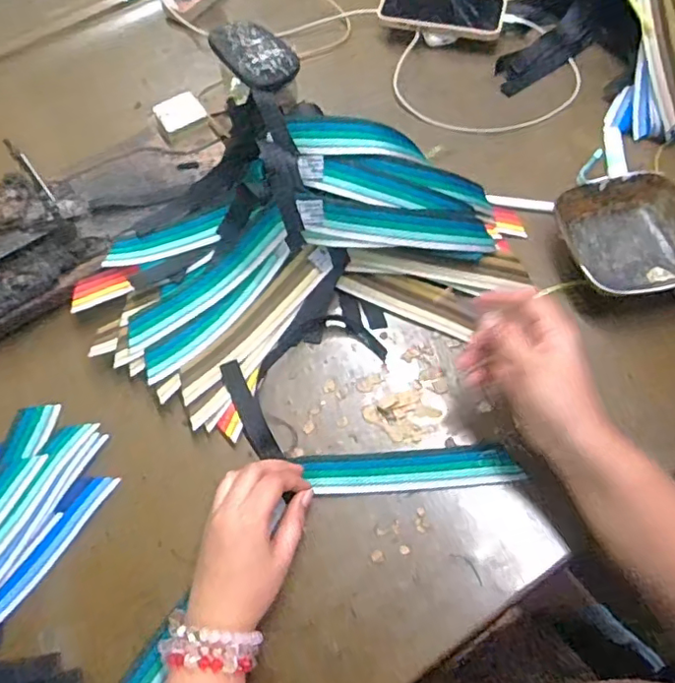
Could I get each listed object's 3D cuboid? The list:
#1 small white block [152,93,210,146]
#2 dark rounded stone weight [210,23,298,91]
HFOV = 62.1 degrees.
[{"bbox_3d":[-0.172,-0.246,0.615,0.052,0.017,0.047,-33,65,-12],"label":"small white block"},{"bbox_3d":[-0.079,-0.275,0.532,0.055,0.009,0.108,-34,65,-12],"label":"dark rounded stone weight"}]

